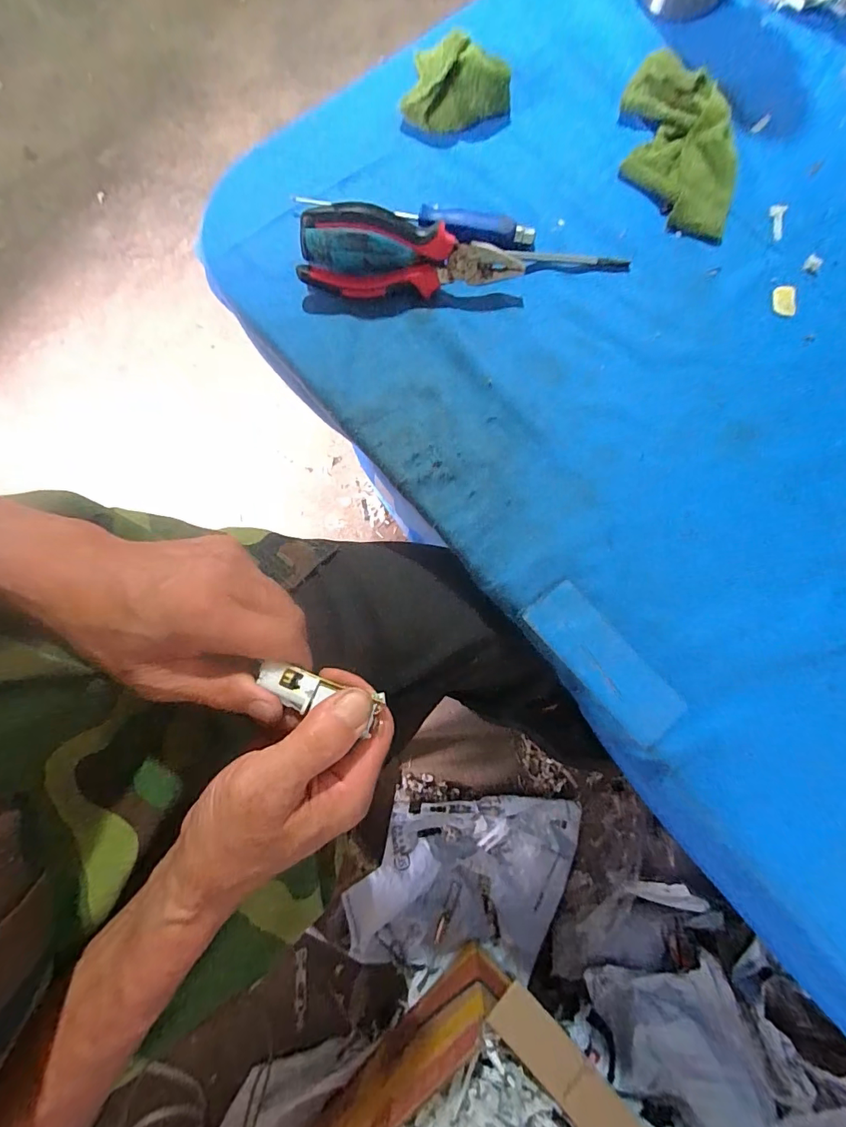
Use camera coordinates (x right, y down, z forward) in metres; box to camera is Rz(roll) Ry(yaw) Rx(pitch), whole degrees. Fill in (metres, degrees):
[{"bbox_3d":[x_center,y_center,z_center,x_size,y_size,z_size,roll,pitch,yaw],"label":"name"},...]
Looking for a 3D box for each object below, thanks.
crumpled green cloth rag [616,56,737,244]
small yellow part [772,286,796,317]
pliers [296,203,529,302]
[{"bbox_3d":[0.210,-0.344,0.379,0.083,0.025,0.159,5,79,1],"label":"crumpled green cloth rag"},{"bbox_3d":[0.282,-0.206,0.363,0.017,0.005,0.025,9,79,2],"label":"small yellow part"},{"bbox_3d":[-0.009,-0.230,0.344,0.160,0.056,0.025,3,44,-1],"label":"pliers"}]

